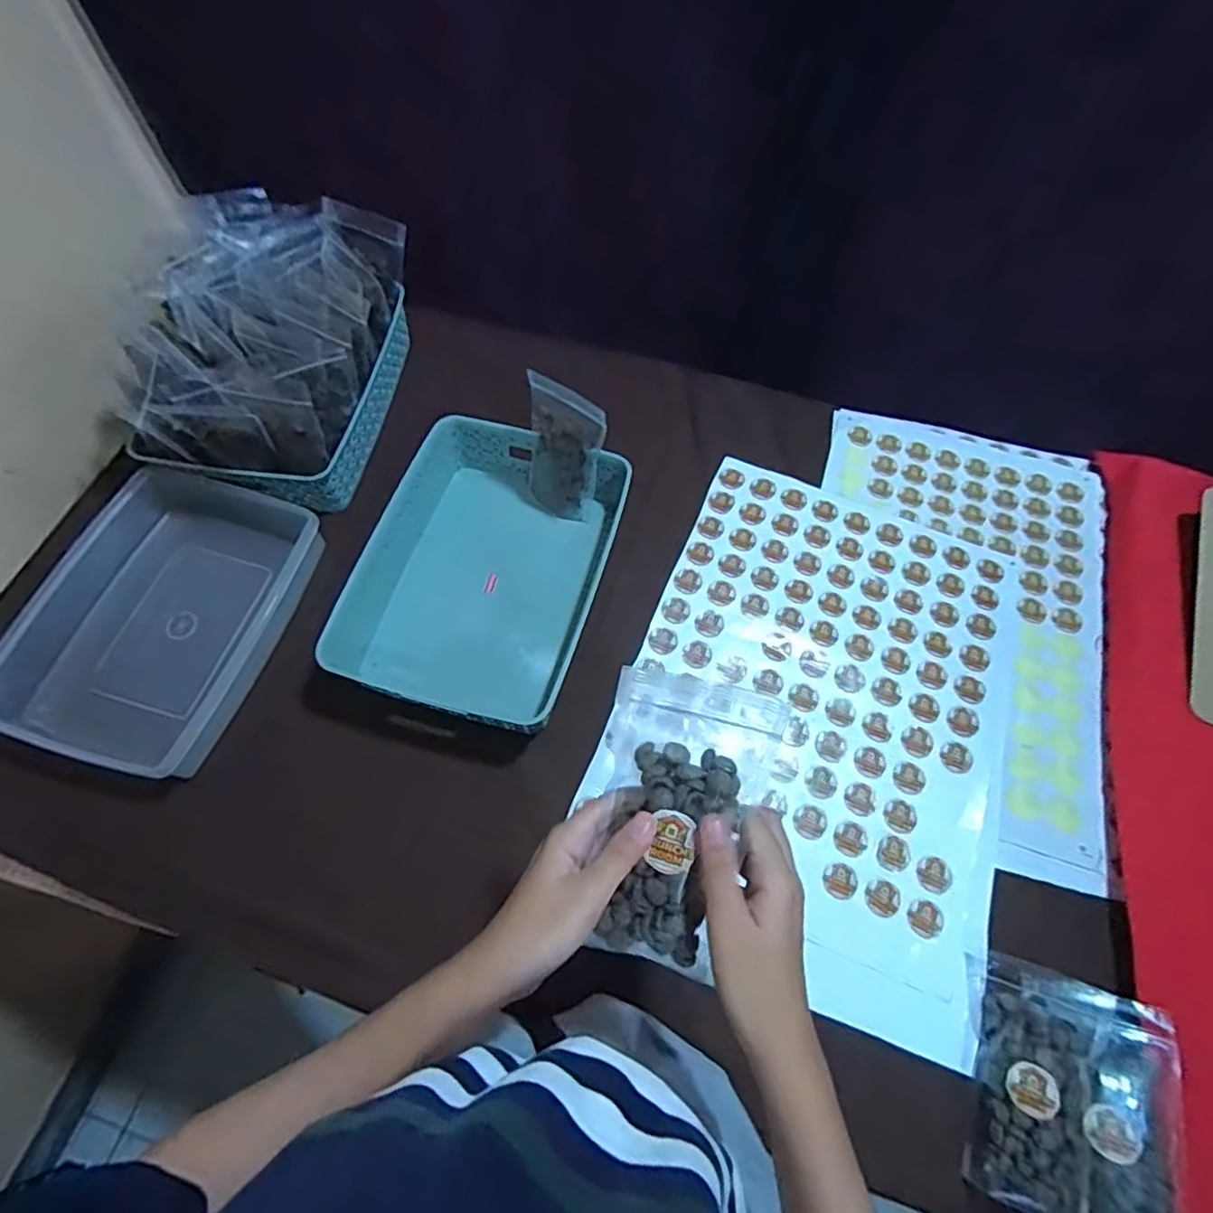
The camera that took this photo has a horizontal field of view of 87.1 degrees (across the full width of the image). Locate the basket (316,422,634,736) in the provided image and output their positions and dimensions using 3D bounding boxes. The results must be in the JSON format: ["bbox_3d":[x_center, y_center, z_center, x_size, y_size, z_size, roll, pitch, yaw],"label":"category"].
[{"bbox_3d":[-0.127,-0.044,0.673,0.228,0.071,0.315,18,64,7],"label":"basket"}]

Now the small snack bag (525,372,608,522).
[{"bbox_3d":[-0.049,-0.162,0.689,0.086,0.158,0.024,33,54,13],"label":"small snack bag"}]

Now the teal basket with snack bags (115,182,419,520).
[{"bbox_3d":[-0.378,-0.296,0.735,0.234,0.148,0.324,7,64,2],"label":"teal basket with snack bags"}]

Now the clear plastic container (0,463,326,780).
[{"bbox_3d":[-0.449,0.006,0.655,0.226,0.071,0.306,12,64,5],"label":"clear plastic container"}]

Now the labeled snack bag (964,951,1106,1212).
[{"bbox_3d":[0.334,0.371,0.498,0.079,0.038,0.165,22,65,9],"label":"labeled snack bag"}]

